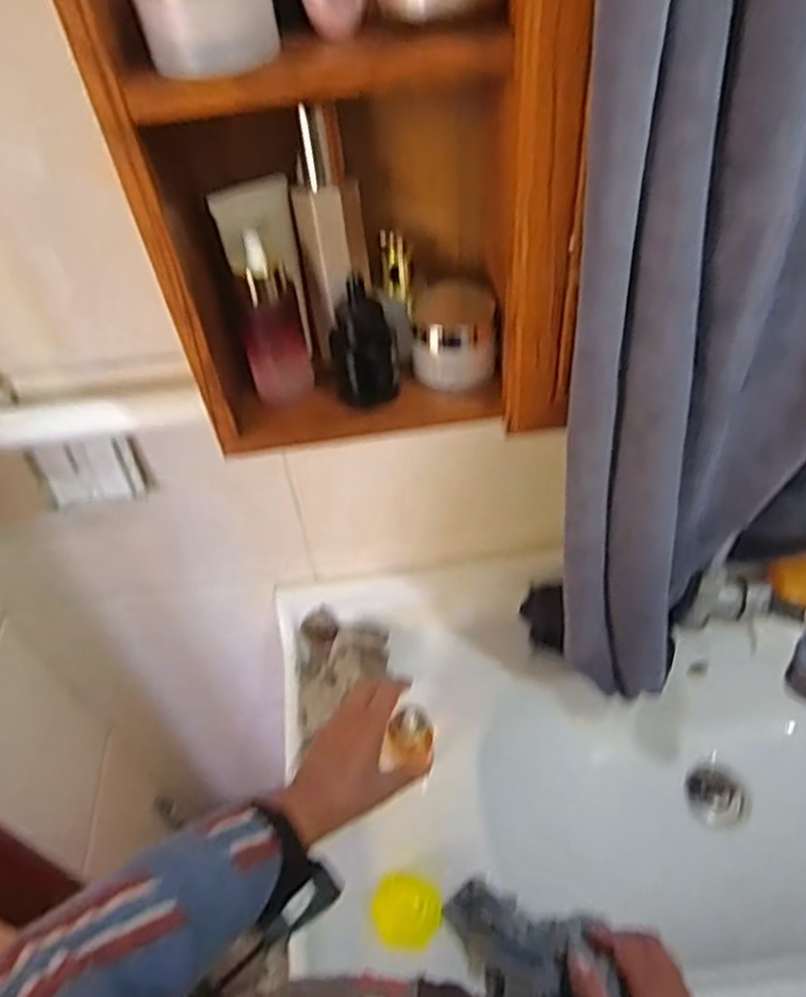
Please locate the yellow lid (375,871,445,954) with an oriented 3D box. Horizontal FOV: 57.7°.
[{"bbox_3d":[0.002,0.370,0.658,0.061,0.026,0.055,20,54,22],"label":"yellow lid"}]

